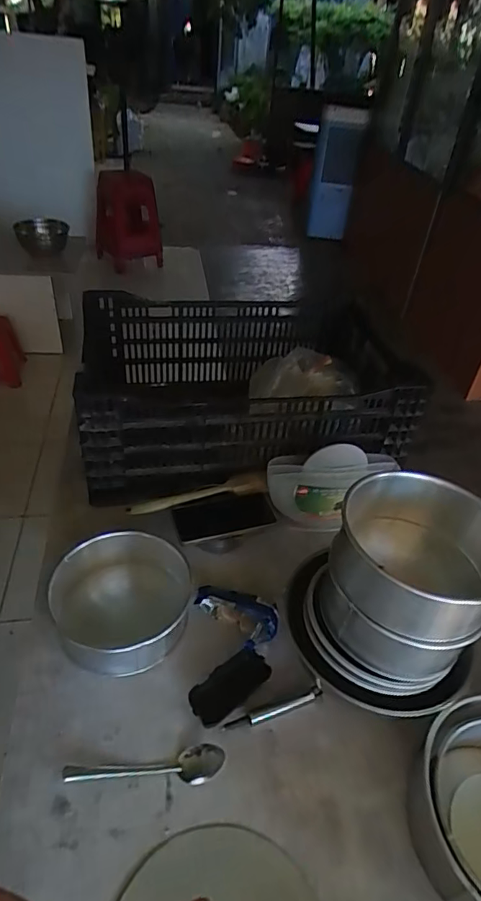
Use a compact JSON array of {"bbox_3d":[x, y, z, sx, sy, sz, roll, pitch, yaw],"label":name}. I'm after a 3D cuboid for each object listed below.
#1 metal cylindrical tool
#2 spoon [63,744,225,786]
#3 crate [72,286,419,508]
[{"bbox_3d":[0.043,0.326,0.633,0.136,0.012,0.017,-14,46,-21],"label":"metal cylindrical tool"},{"bbox_3d":[-0.108,0.355,0.568,0.176,0.026,0.037,2,42,-6],"label":"spoon"},{"bbox_3d":[0.006,-0.133,1.016,0.609,0.227,0.427,-4,43,-12],"label":"crate"}]

